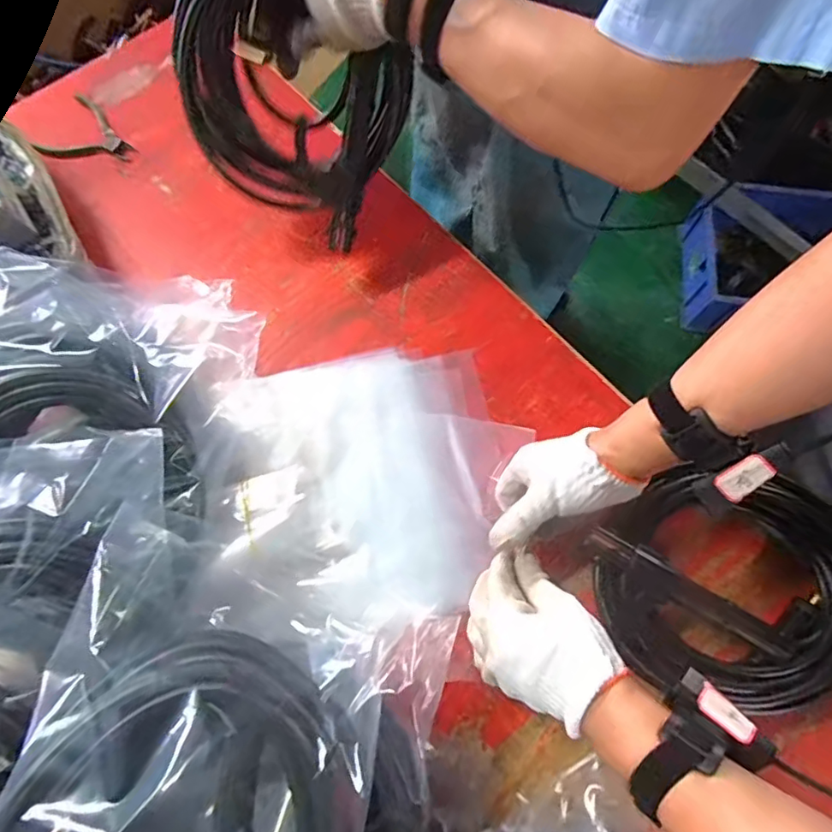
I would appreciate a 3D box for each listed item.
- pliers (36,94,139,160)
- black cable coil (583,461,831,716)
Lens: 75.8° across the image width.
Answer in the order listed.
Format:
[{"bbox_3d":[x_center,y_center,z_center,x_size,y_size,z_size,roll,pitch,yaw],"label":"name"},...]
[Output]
[{"bbox_3d":[-0.403,-0.352,0.670,0.112,0.007,0.095,22,74,6],"label":"pliers"},{"bbox_3d":[0.291,0.151,0.488,0.232,0.050,0.214,0,73,0],"label":"black cable coil"}]

